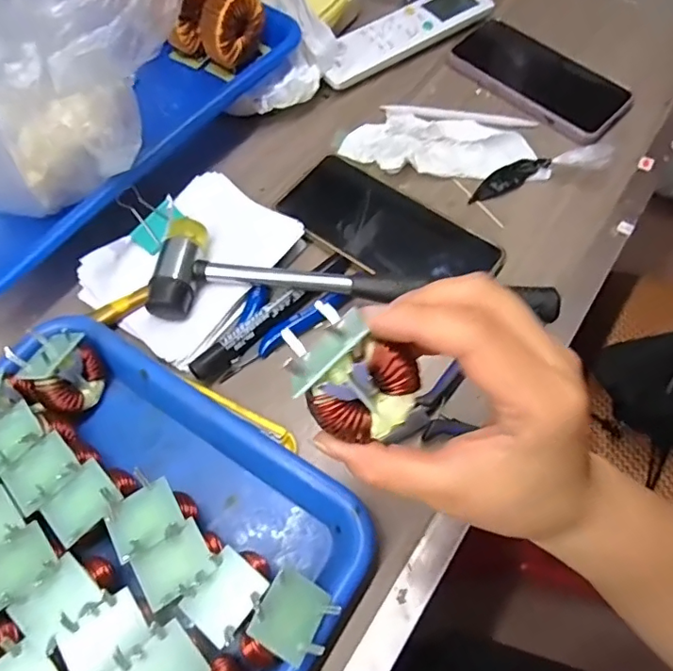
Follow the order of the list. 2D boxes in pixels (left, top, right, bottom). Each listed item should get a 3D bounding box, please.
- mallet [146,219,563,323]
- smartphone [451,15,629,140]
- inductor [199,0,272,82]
[{"bbox_3d":[0.011,-0.033,0.354,0.264,0.027,0.069,7,63,2],"label":"mallet"},{"bbox_3d":[0.184,-0.234,0.477,0.158,0.017,0.075,40,69,17],"label":"smartphone"},{"bbox_3d":[-0.081,-0.242,0.420,0.024,0.062,0.053,37,68,16],"label":"inductor"}]

